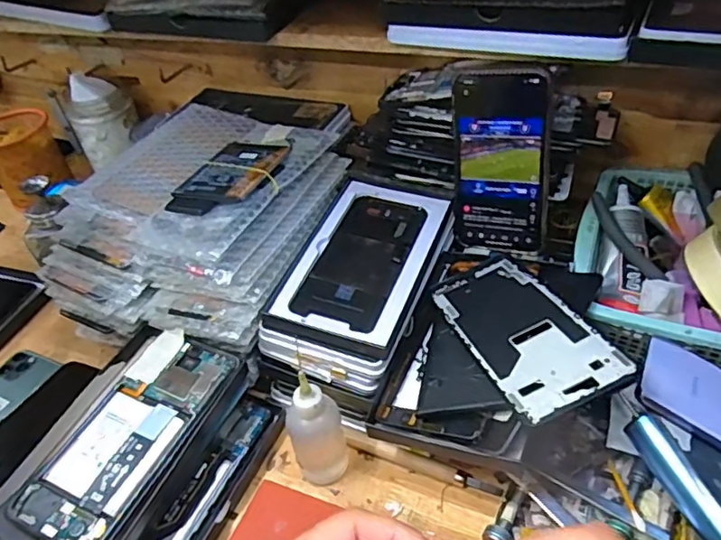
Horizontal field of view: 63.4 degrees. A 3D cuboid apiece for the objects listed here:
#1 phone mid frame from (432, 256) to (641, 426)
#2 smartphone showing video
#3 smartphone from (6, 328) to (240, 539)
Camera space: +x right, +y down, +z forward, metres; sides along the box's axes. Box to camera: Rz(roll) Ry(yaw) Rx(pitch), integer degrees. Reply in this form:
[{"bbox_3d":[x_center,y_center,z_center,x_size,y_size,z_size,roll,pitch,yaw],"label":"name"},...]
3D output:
[{"bbox_3d":[0.107,0.039,0.400,0.071,0.005,0.161,-26,31,-3],"label":"phone mid frame"},{"bbox_3d":[0.114,-0.085,0.475,0.072,0.148,0.009,8,30,24],"label":"smartphone showing video"},{"bbox_3d":[-0.154,0.109,0.396,0.074,0.014,0.156,11,46,21],"label":"smartphone"}]

